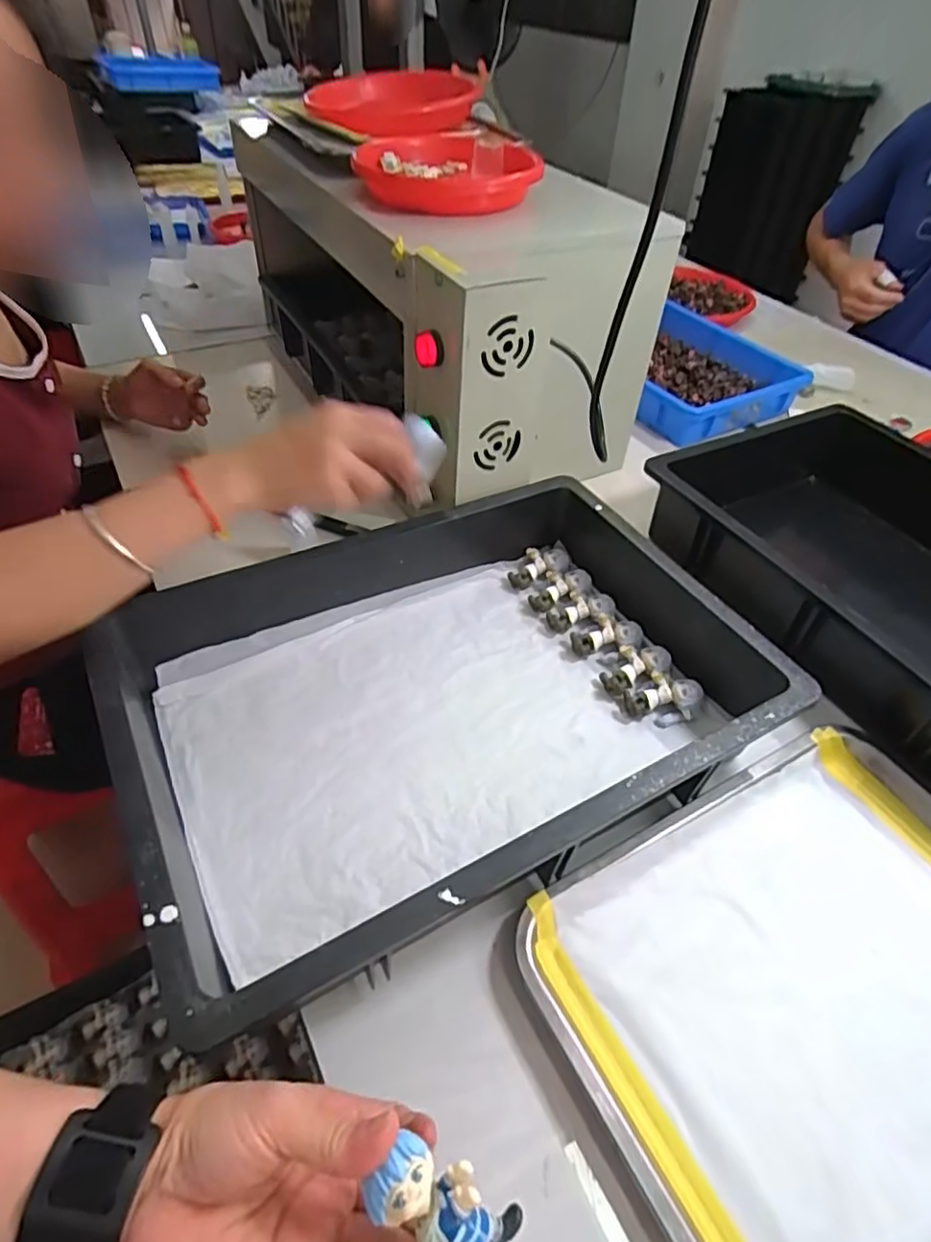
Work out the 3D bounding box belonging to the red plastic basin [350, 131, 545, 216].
[{"bbox_3d":[-0.018,-0.450,0.637,0.177,0.039,0.177,0,46,-2],"label":"red plastic basin"}]

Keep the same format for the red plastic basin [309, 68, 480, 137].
[{"bbox_3d":[-0.084,-0.659,0.811,0.200,0.042,0.201,7,47,2],"label":"red plastic basin"}]

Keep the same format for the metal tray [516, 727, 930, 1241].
[{"bbox_3d":[0.236,0.225,0.407,0.353,0.029,0.261,-21,53,-22],"label":"metal tray"}]

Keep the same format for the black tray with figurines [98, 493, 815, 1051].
[{"bbox_3d":[-0.003,0.050,0.499,0.467,0.092,0.310,-21,52,-22],"label":"black tray with figurines"}]

